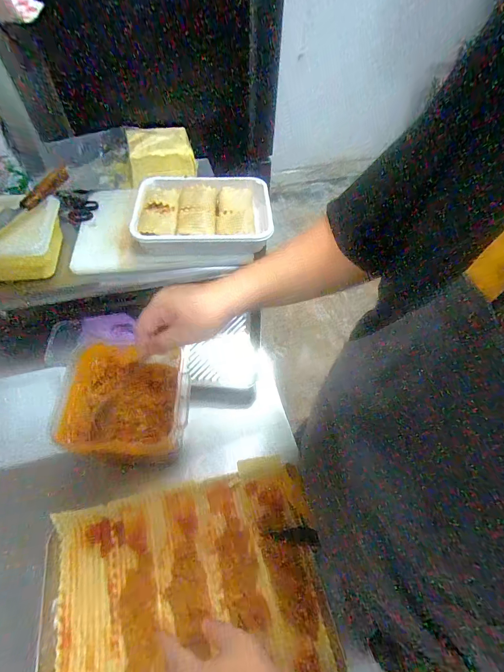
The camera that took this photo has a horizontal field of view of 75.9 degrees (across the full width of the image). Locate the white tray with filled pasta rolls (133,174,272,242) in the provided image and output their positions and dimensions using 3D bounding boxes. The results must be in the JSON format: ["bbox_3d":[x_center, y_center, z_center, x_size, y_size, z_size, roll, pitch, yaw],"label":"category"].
[{"bbox_3d":[-0.108,-0.281,0.727,0.299,0.048,0.206,-5,56,-4],"label":"white tray with filled pasta rolls"}]

